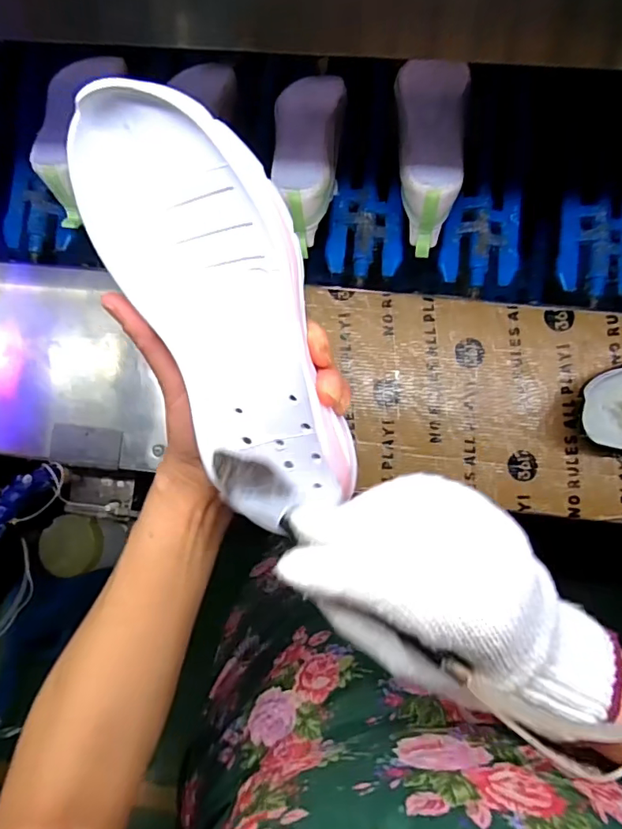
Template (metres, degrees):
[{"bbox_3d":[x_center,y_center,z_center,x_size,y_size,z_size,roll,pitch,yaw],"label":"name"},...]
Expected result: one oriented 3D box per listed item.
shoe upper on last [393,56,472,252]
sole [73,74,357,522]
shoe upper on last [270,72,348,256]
[{"bbox_3d":[0.129,-0.282,0.588,0.072,0.097,0.180,5,87,6],"label":"shoe upper on last"},{"bbox_3d":[-0.038,-0.042,0.255,0.082,0.034,0.211,-21,113,4],"label":"sole"},{"bbox_3d":[-0.007,-0.290,0.586,0.070,0.065,0.184,7,87,7],"label":"shoe upper on last"}]

